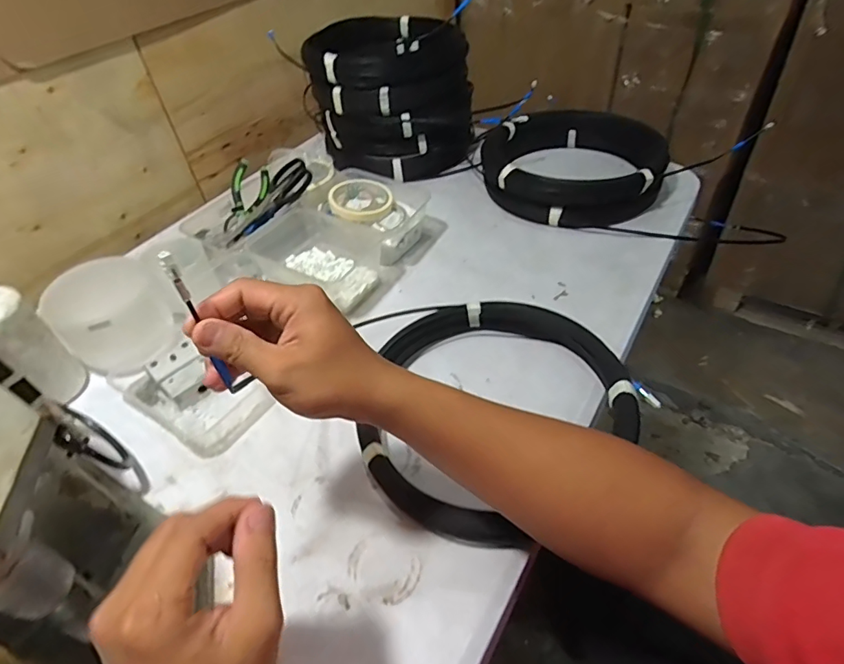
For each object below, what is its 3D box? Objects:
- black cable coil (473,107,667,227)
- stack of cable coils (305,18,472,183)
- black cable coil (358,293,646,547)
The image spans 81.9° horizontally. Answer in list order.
[{"bbox_3d":[0.249,-0.289,0.806,0.273,0.088,0.295,-3,45,3],"label":"black cable coil"},{"bbox_3d":[-0.049,-0.428,0.881,0.267,0.187,0.265,-1,45,5],"label":"stack of cable coils"},{"bbox_3d":[0.063,0.067,0.516,0.277,0.040,0.266,-3,45,3],"label":"black cable coil"}]

